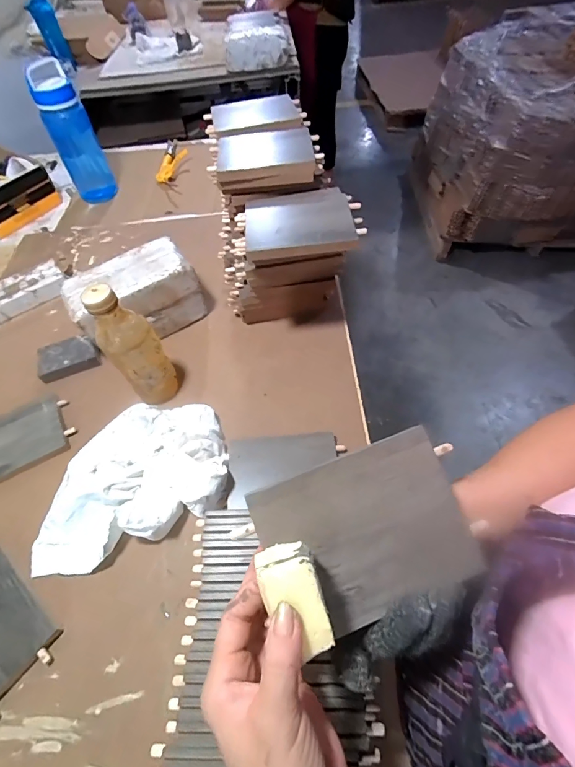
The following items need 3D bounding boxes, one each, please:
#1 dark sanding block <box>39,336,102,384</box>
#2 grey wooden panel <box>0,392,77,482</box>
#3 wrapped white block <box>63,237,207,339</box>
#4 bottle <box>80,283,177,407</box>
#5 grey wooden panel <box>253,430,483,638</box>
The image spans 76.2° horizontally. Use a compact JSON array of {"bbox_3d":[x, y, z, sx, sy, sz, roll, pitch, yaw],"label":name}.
[{"bbox_3d":[-0.389,-0.045,0.655,0.098,0.025,0.074,-23,58,-11],"label":"dark sanding block"},{"bbox_3d":[-0.427,0.091,0.568,0.170,0.020,0.119,-29,59,-15],"label":"grey wooden panel"},{"bbox_3d":[-0.263,-0.146,0.654,0.212,0.135,0.106,-31,60,-16],"label":"wrapped white block"},{"bbox_3d":[-0.217,-0.047,0.535,0.067,0.213,0.069,-11,56,-4],"label":"bottle"},{"bbox_3d":[0.061,0.110,0.277,0.151,0.007,0.113,-20,80,-7],"label":"grey wooden panel"}]

